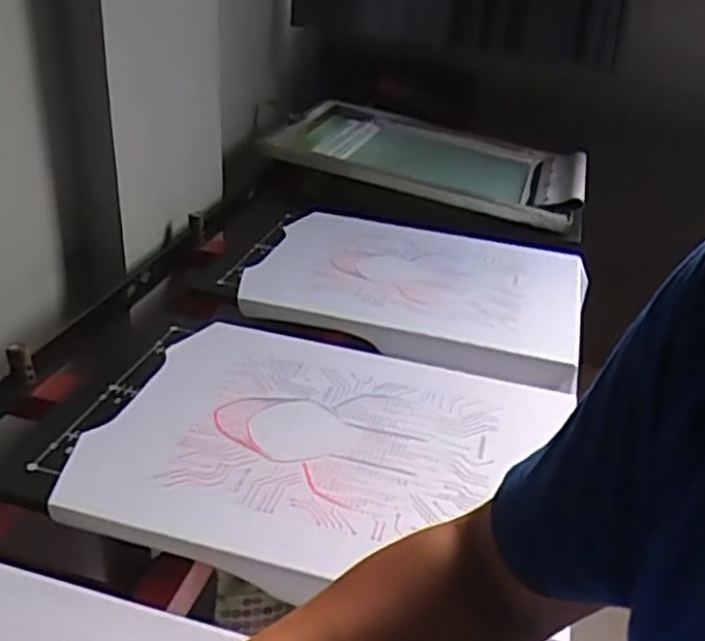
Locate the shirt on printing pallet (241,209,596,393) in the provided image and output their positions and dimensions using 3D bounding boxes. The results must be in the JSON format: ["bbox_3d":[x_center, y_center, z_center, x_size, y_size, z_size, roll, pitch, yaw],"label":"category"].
[{"bbox_3d":[0.119,-0.072,1.287,0.531,0.039,0.502,12,30,14],"label":"shirt on printing pallet"}]

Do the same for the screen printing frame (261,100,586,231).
[{"bbox_3d":[0.186,-0.384,1.722,0.689,0.057,0.472,15,32,14],"label":"screen printing frame"}]

